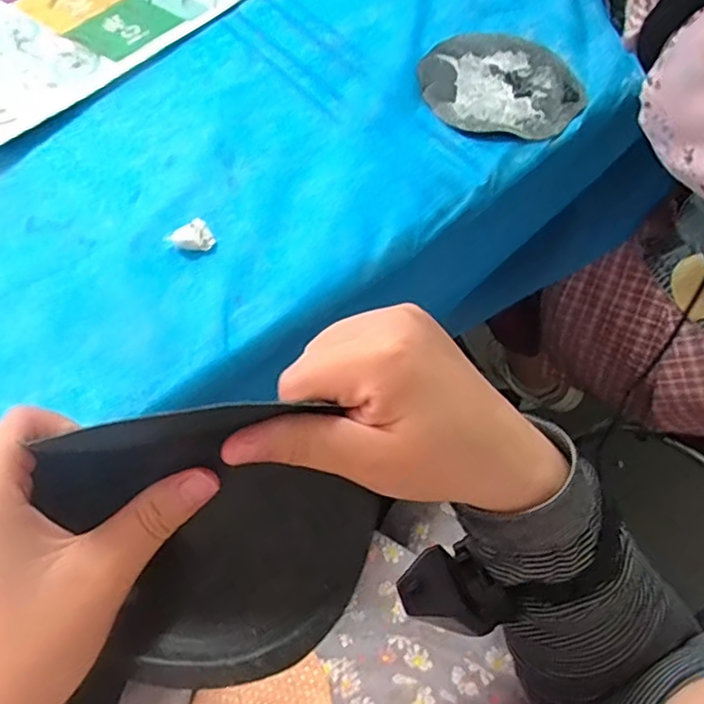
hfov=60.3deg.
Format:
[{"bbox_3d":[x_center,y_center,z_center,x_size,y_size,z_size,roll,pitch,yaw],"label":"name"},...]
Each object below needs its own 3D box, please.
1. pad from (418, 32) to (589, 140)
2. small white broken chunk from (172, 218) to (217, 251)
[{"bbox_3d":[0.134,-0.238,0.540,0.140,0.011,0.126,-5,61,-6],"label":"pad"},{"bbox_3d":[-0.114,-0.081,0.435,0.027,0.012,0.022,-23,65,-15],"label":"small white broken chunk"}]

